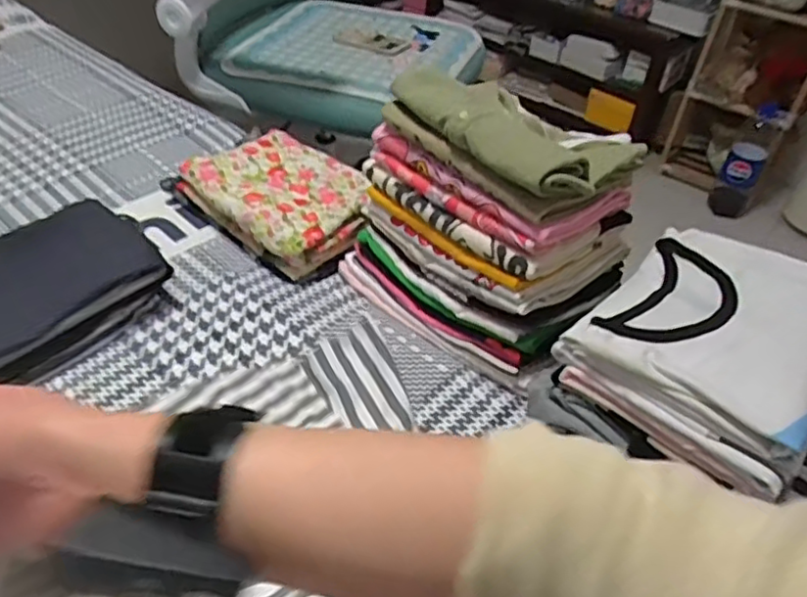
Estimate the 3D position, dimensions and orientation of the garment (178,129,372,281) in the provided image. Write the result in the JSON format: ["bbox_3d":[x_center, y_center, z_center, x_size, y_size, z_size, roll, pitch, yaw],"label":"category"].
[{"bbox_3d":[-0.161,-0.139,0.922,0.266,0.058,0.178,33,49,27],"label":"garment"}]

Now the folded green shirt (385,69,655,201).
[{"bbox_3d":[0.118,-0.189,0.712,0.168,0.056,0.234,-28,52,-31],"label":"folded green shirt"}]

